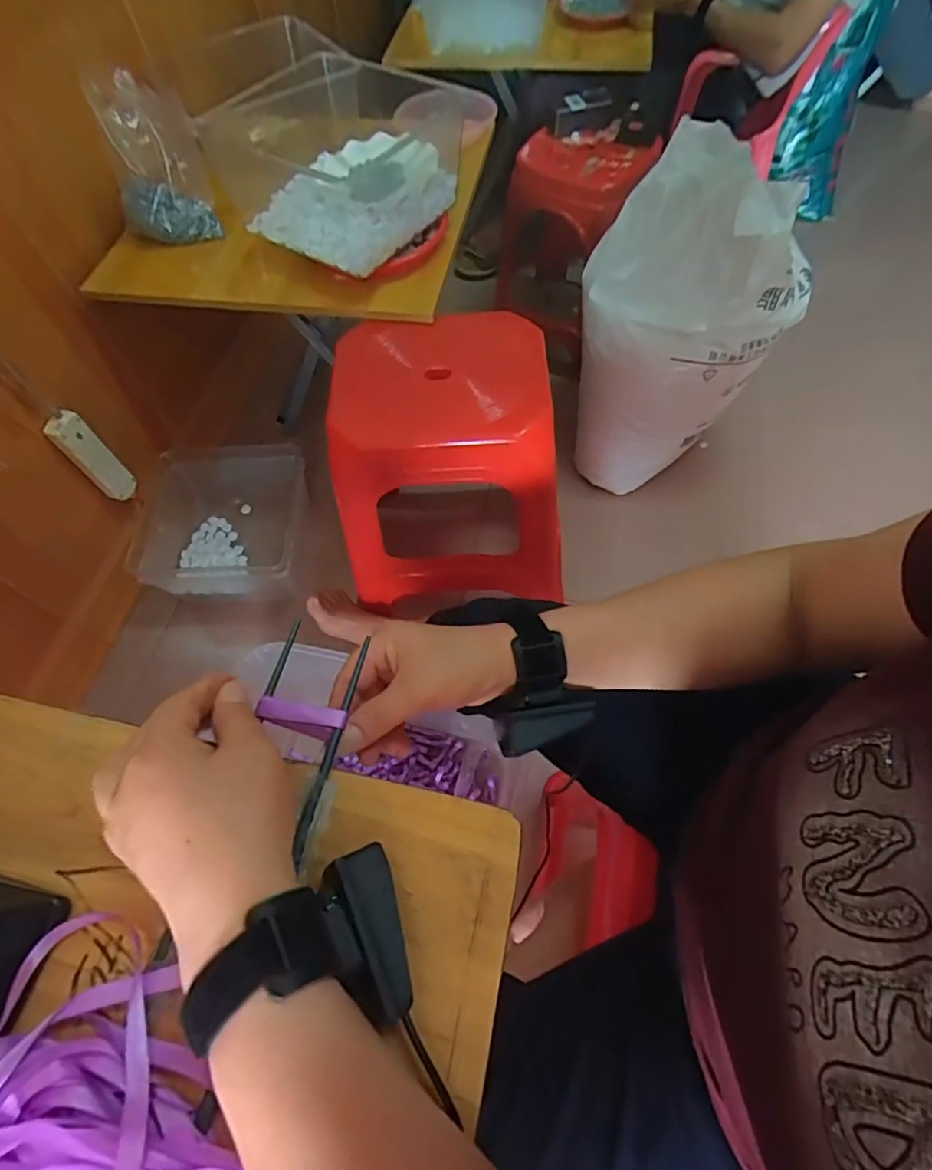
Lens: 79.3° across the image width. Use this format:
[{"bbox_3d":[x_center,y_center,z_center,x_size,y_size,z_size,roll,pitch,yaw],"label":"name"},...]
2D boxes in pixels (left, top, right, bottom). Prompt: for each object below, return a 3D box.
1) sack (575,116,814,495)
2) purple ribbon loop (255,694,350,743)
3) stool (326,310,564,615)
[{"bbox_3d":[0.403,-0.481,1.076,0.335,0.571,0.247,-12,62,-4],"label":"sack"},{"bbox_3d":[-0.098,0.076,0.329,0.051,0.006,0.019,13,64,9],"label":"purple ribbon loop"},{"bbox_3d":[-0.014,-0.201,0.934,0.361,0.379,0.283,1,62,3],"label":"stool"}]

